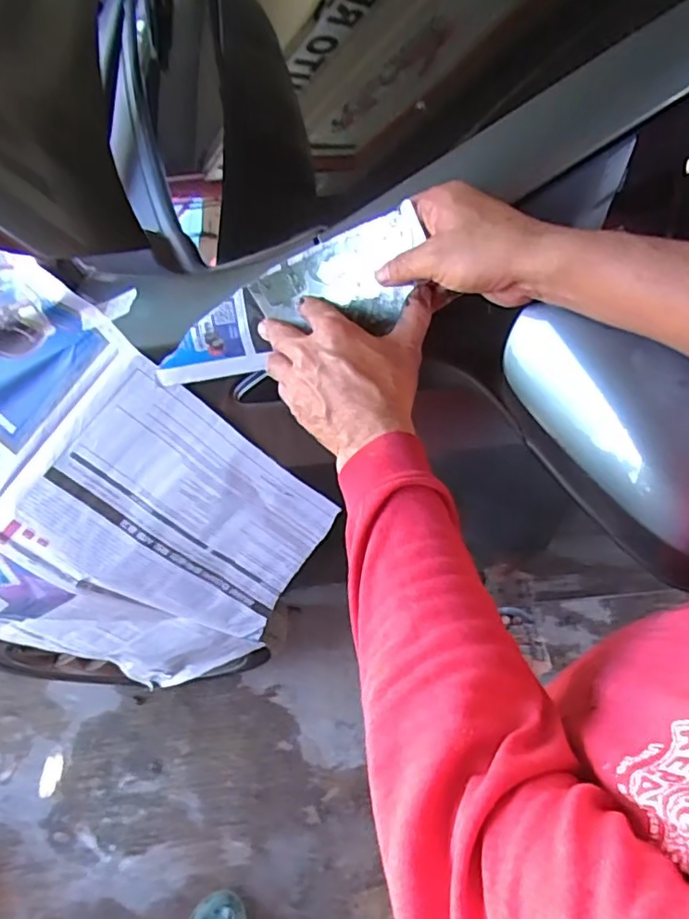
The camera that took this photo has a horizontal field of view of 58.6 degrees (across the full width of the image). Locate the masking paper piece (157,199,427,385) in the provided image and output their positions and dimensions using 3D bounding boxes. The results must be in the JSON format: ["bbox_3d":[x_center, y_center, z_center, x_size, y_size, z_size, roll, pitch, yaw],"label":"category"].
[{"bbox_3d":[-0.054,-0.128,0.523,0.258,0.028,0.080,-16,100,21],"label":"masking paper piece"}]

